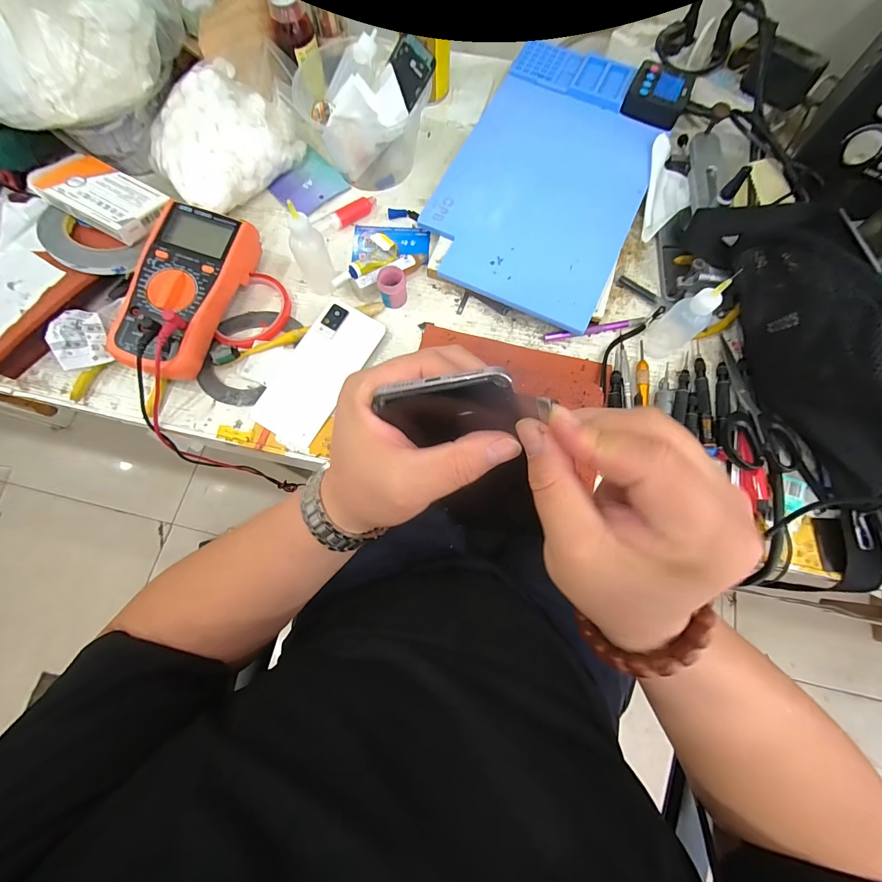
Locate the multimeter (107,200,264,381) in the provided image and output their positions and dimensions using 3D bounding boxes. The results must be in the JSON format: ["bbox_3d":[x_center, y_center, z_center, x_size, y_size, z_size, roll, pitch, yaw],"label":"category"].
[{"bbox_3d":[-0.262,-0.150,0.382,0.077,0.059,0.177,16,75,5],"label":"multimeter"}]

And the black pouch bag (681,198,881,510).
[{"bbox_3d":[0.331,-0.099,0.333,0.054,0.092,0.311,-20,75,-5],"label":"black pouch bag"}]

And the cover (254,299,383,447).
[{"bbox_3d":[-0.128,-0.073,0.386,0.070,0.009,0.154,31,76,8],"label":"cover"}]

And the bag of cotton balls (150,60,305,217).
[{"bbox_3d":[-0.245,-0.343,0.419,0.113,0.072,0.168,37,77,10],"label":"bag of cotton balls"}]

